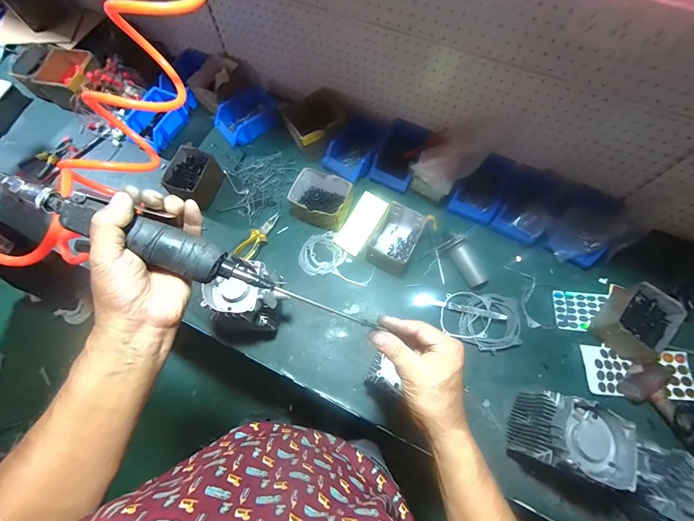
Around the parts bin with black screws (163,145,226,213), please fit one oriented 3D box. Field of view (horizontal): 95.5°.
[{"bbox_3d":[-0.432,-0.235,0.898,0.121,0.084,0.156,15,74,5],"label":"parts bin with black screws"}]

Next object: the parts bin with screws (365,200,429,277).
[{"bbox_3d":[0.125,-0.055,0.827,0.114,0.089,0.156,27,76,8],"label":"parts bin with screws"}]

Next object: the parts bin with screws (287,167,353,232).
[{"bbox_3d":[-0.071,-0.168,0.858,0.158,0.084,0.147,23,75,7],"label":"parts bin with screws"}]

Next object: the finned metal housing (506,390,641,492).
[{"bbox_3d":[0.411,0.333,0.609,0.116,0.211,0.126,21,75,7],"label":"finned metal housing"}]

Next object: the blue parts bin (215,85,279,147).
[{"bbox_3d":[-0.304,-0.446,0.984,0.188,0.066,0.145,-36,76,-9],"label":"blue parts bin"}]

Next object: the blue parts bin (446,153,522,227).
[{"bbox_3d":[0.374,-0.202,0.874,0.124,0.095,0.166,28,76,9],"label":"blue parts bin"}]

